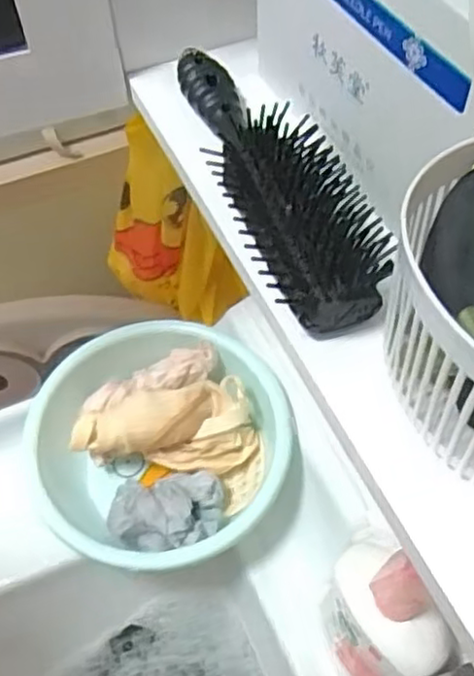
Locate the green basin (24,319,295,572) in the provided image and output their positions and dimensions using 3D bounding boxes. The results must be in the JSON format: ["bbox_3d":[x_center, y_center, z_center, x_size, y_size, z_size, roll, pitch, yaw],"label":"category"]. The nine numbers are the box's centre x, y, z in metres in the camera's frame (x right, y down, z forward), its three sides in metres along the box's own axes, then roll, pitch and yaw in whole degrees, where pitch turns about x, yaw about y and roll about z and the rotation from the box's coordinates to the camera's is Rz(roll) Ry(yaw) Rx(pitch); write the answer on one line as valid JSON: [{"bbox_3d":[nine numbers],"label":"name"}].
[{"bbox_3d":[-0.070,0.106,0.629,0.234,0.095,0.218,-1,55,1],"label":"green basin"}]

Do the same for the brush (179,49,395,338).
[{"bbox_3d":[0.017,-0.094,0.351,0.060,0.035,0.212,-13,55,-7],"label":"brush"}]

